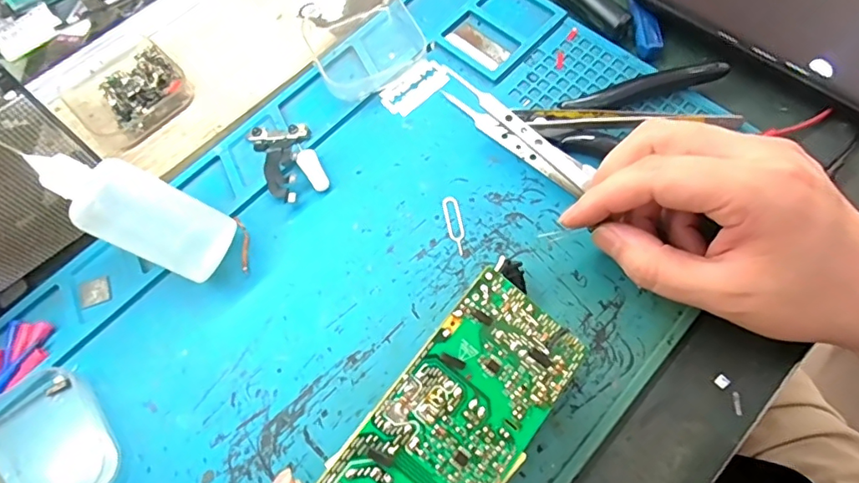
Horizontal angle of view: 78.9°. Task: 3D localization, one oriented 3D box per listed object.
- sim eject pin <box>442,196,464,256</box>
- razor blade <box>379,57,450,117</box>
[{"bbox_3d":[0.013,-0.009,0.271,0.009,0.004,0.033,-11,67,-2],"label":"sim eject pin"},{"bbox_3d":[-0.009,-0.092,0.307,0.042,0.004,0.024,-40,71,-14],"label":"razor blade"}]

